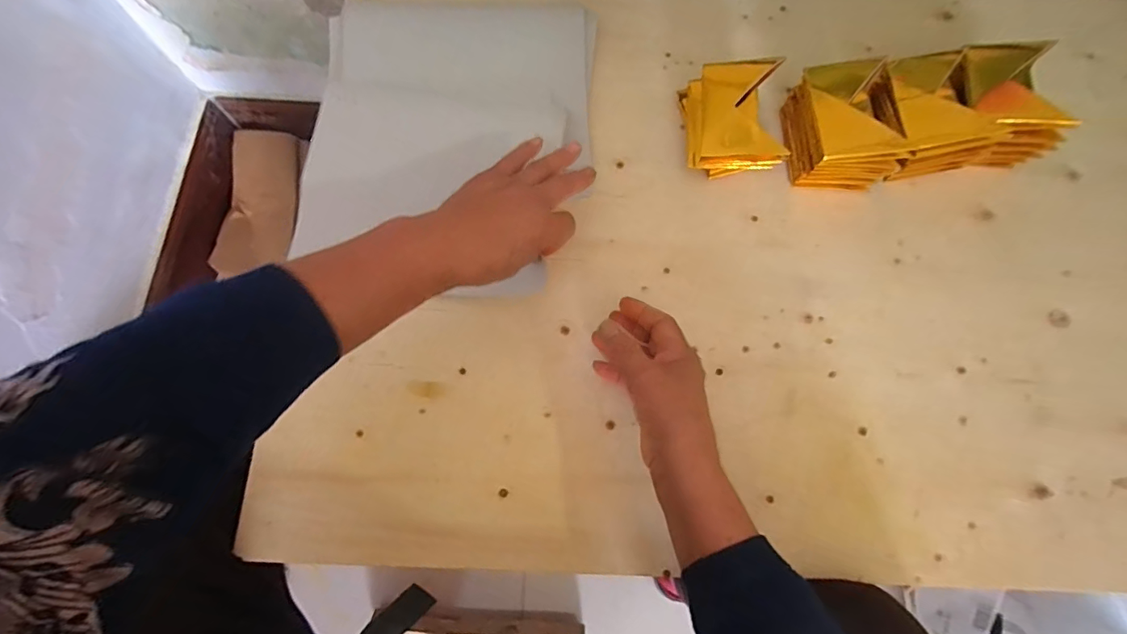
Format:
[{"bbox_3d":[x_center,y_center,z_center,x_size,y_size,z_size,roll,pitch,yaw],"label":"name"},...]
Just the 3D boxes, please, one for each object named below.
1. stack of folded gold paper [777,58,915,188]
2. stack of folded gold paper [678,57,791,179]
[{"bbox_3d":[0.263,-0.178,0.450,0.090,0.058,0.103,0,74,-2],"label":"stack of folded gold paper"},{"bbox_3d":[0.161,-0.189,0.455,0.081,0.058,0.099,-1,74,-2],"label":"stack of folded gold paper"}]

